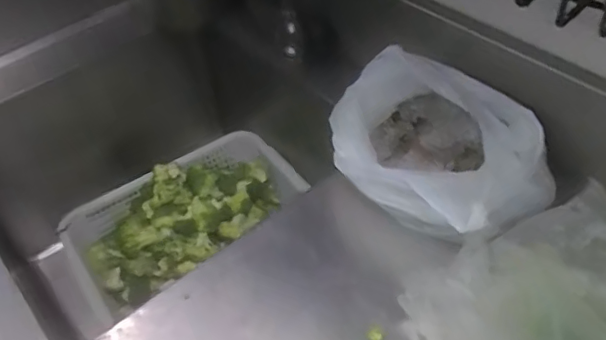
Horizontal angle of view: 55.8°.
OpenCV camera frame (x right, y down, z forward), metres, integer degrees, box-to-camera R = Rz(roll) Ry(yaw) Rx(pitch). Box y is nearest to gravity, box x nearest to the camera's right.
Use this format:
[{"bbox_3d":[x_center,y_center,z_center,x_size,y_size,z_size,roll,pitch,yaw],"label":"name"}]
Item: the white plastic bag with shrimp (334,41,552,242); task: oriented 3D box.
[{"bbox_3d":[0.162,-0.020,0.739,0.214,0.130,0.271,-22,49,-14],"label":"white plastic bag with shrimp"}]

